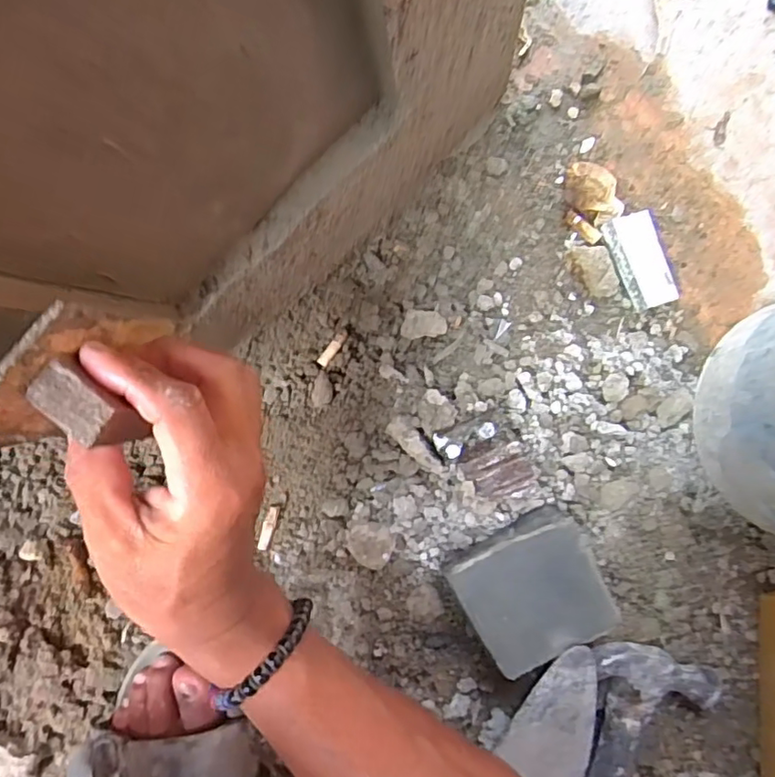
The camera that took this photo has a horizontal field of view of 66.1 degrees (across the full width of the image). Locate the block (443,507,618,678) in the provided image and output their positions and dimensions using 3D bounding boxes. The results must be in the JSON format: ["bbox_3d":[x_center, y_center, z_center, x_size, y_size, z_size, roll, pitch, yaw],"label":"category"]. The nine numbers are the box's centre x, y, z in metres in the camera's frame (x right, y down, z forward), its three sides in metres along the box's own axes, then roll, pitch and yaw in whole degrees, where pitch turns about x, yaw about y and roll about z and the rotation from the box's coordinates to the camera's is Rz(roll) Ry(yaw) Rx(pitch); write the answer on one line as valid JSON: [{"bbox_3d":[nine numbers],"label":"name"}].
[{"bbox_3d":[0.095,0.128,0.387,0.085,0.047,0.077,-28,88,6],"label":"block"}]

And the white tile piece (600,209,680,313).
[{"bbox_3d":[0.189,-0.095,0.438,0.039,0.014,0.071,-22,89,6],"label":"white tile piece"}]

